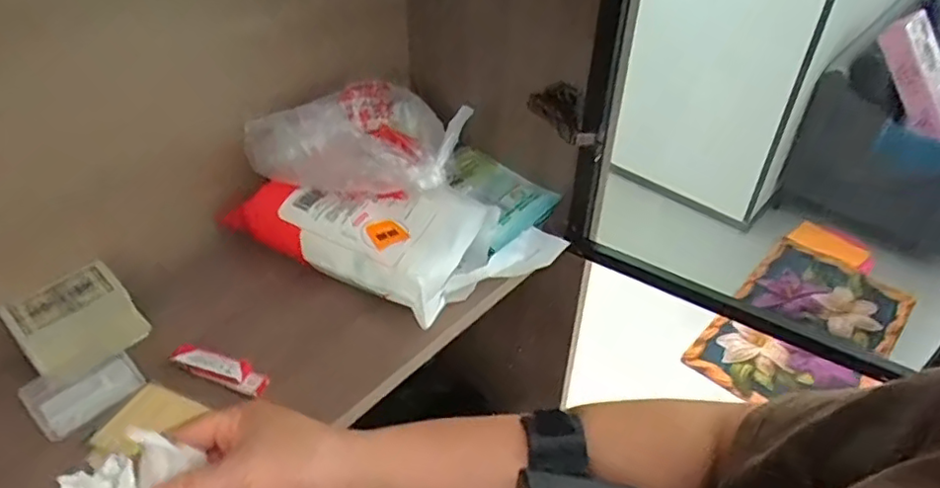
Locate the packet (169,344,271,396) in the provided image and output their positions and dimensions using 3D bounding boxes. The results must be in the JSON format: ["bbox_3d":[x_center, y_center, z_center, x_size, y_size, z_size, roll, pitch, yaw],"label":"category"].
[{"bbox_3d":[-0.216,0.106,0.535,0.084,0.024,0.021,12,43,13],"label":"packet"}]

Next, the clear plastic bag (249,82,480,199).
[{"bbox_3d":[-0.115,-0.110,0.623,0.209,0.068,0.107,9,42,10],"label":"clear plastic bag"}]

